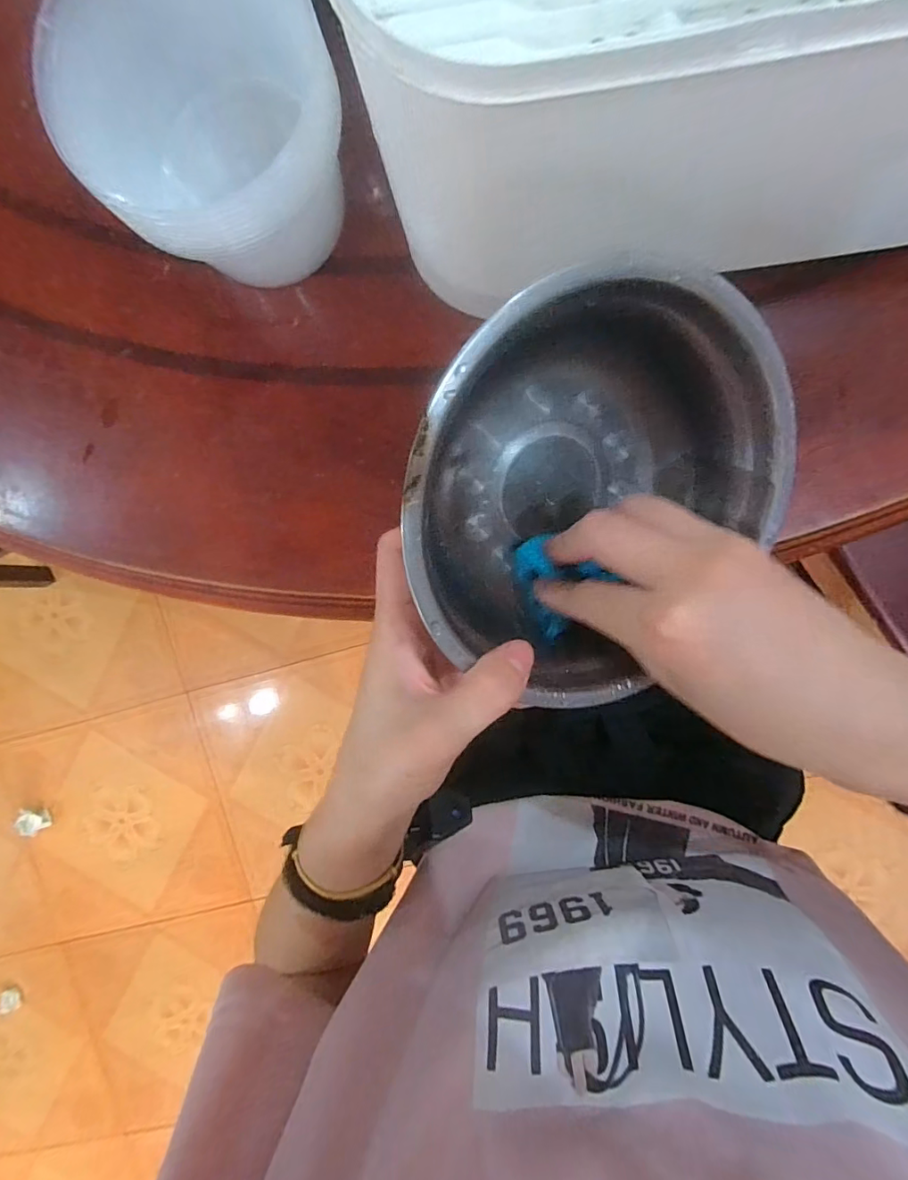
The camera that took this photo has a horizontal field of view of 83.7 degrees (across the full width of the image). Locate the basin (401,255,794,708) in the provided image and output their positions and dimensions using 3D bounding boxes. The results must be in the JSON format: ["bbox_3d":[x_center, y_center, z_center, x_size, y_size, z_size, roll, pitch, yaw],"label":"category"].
[{"bbox_3d":[0.053,-0.042,0.217,0.162,0.065,0.164,-7,114,-17],"label":"basin"}]

